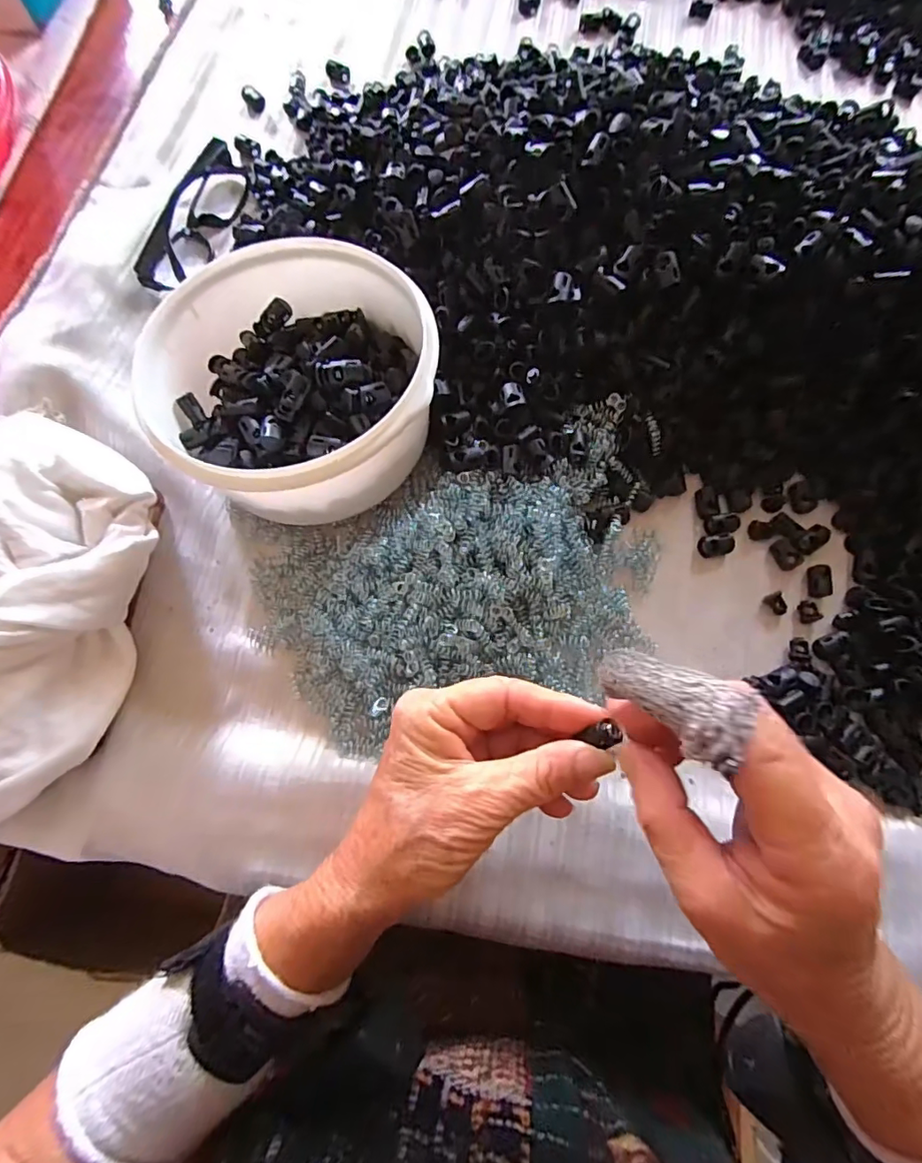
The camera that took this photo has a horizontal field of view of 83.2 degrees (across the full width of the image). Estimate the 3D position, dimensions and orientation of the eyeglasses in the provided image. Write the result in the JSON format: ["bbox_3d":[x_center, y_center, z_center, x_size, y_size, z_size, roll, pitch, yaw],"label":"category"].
[{"bbox_3d":[-0.199,-0.277,0.390,0.035,0.029,0.138,17,73,3],"label":"eyeglasses"}]

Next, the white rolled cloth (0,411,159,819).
[{"bbox_3d":[-0.237,0.017,0.284,0.116,0.065,0.223,17,73,3],"label":"white rolled cloth"}]

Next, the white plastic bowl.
[{"bbox_3d":[-0.095,-0.116,0.313,0.147,0.086,0.158,1,73,-2],"label":"white plastic bowl"}]

